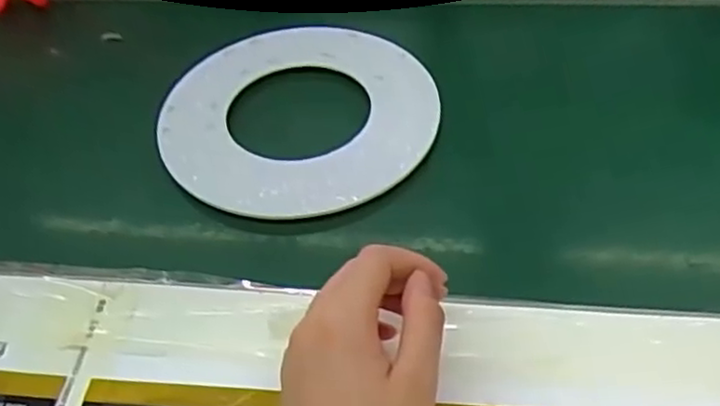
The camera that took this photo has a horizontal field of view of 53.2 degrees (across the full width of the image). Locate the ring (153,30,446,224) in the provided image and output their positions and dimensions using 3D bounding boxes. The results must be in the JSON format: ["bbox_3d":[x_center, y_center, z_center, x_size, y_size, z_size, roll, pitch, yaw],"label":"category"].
[{"bbox_3d":[-0.042,-0.064,0.508,0.186,0.010,0.181,0,53,0],"label":"ring"}]

